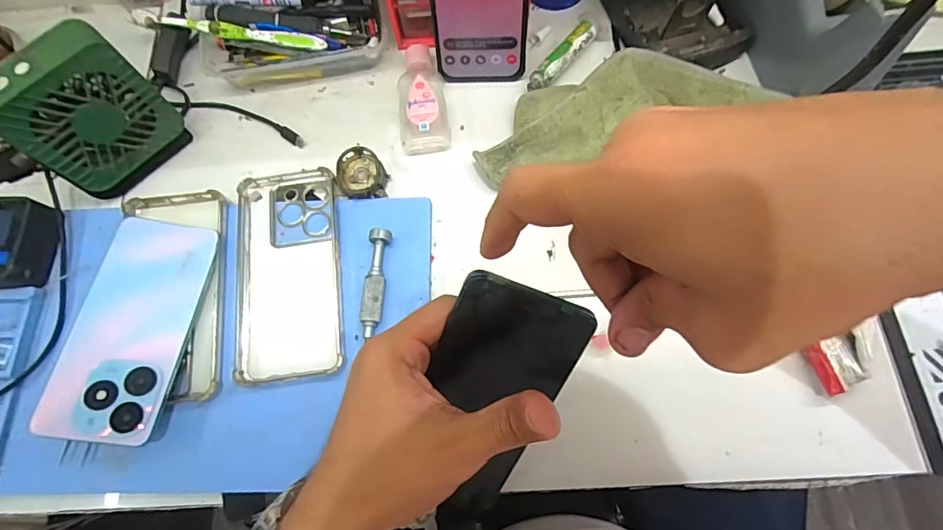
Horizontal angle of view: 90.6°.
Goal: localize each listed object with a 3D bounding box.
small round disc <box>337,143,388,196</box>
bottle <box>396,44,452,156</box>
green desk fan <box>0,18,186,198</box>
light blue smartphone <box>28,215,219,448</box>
[{"bbox_3d":[-0.092,-0.077,0.392,0.040,0.018,0.040,1,87,-15],"label":"small round disc"},{"bbox_3d":[-0.044,-0.148,0.413,0.042,0.021,0.105,-7,72,1],"label":"bottle"},{"bbox_3d":[-0.296,-0.117,0.362,0.048,0.098,0.098,42,78,12],"label":"green desk fan"},{"bbox_3d":[-0.247,0.043,0.340,0.079,0.010,0.160,10,67,-3],"label":"light blue smartphone"}]

